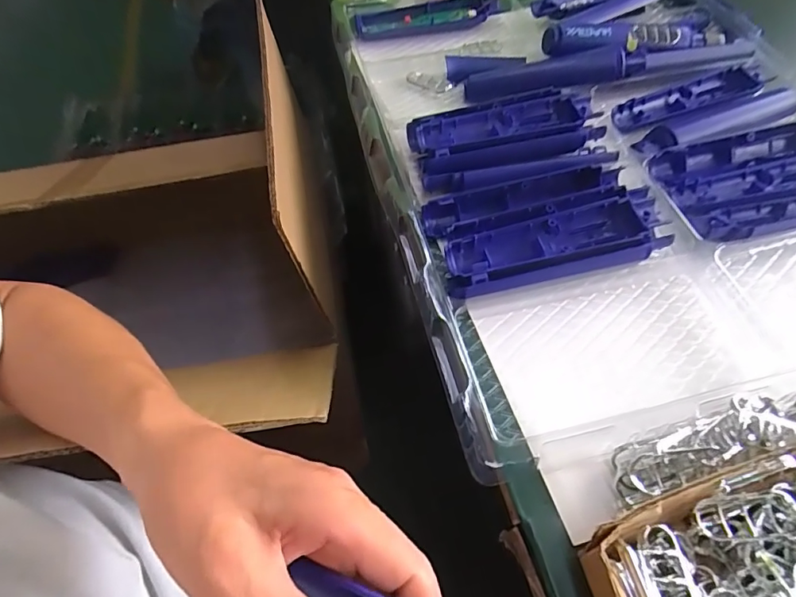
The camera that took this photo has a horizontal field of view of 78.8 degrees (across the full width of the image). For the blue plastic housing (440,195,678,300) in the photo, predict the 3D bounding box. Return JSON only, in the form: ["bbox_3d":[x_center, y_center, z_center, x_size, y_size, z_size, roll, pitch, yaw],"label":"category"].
[{"bbox_3d":[0.118,-0.035,0.368,0.168,0.027,0.049,-15,57,-6],"label":"blue plastic housing"}]

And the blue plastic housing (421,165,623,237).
[{"bbox_3d":[0.102,-0.080,0.397,0.165,0.021,0.030,-11,57,-4],"label":"blue plastic housing"}]

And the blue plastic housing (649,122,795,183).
[{"bbox_3d":[0.295,-0.129,0.419,0.161,0.020,0.028,-12,57,-4],"label":"blue plastic housing"}]

